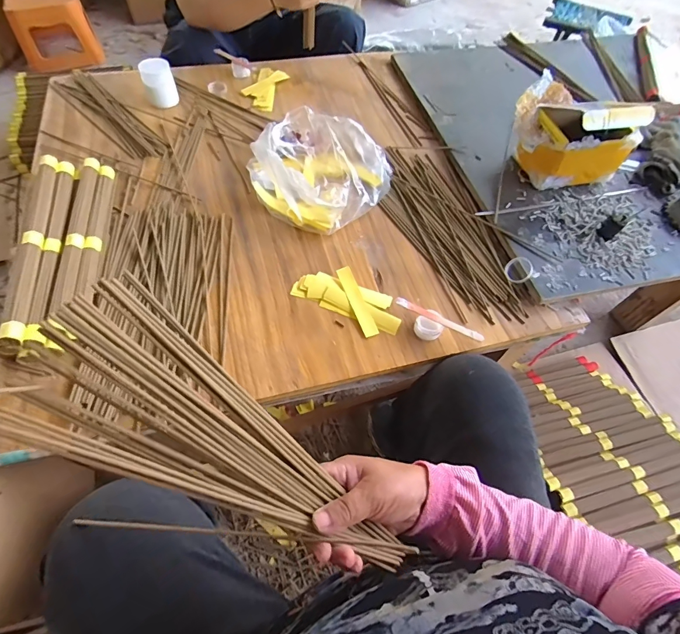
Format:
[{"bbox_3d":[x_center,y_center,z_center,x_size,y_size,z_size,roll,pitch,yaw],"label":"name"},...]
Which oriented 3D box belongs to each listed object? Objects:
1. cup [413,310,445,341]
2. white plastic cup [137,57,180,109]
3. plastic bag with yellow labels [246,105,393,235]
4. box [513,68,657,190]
[{"bbox_3d":[0.120,0.012,0.525,0.033,0.029,0.032,2,59,-3],"label":"cup"},{"bbox_3d":[-0.343,-0.444,0.746,0.055,0.066,0.050,-20,62,-15],"label":"white plastic cup"},{"bbox_3d":[-0.035,-0.251,0.634,0.207,0.097,0.209,35,63,16],"label":"plastic bag with yellow labels"},{"bbox_3d":[0.392,-0.319,0.665,0.159,0.127,0.168,-3,59,-6],"label":"box"}]

